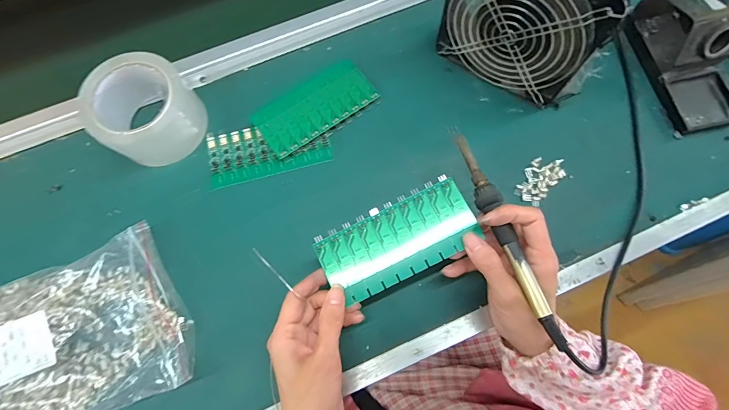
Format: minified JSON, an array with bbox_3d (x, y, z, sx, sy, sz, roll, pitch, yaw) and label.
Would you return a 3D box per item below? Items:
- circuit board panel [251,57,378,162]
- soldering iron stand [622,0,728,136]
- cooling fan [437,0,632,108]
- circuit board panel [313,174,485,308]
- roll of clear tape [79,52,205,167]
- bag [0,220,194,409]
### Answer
[{"bbox_3d":[-0.057,-0.115,0.411,0.138,0.010,0.067,-35,76,-9],"label":"circuit board panel"},{"bbox_3d":[0.373,-0.173,0.388,0.095,0.070,0.165,-14,74,-3],"label":"soldering iron stand"},{"bbox_3d":[0.159,-0.191,0.356,0.149,0.153,0.061,35,77,10],"label":"cooling fan"},{"bbox_3d":[0.030,0.030,0.316,0.135,0.006,0.066,-27,76,-2],"label":"circuit board panel"},{"bbox_3d":[-0.235,-0.105,0.388,0.095,0.065,0.100,0,74,1],"label":"roll of clear tape"},{"bbox_3d":[-0.294,0.132,0.337,0.231,0.046,0.154,-24,75,-5],"label":"bag"}]

